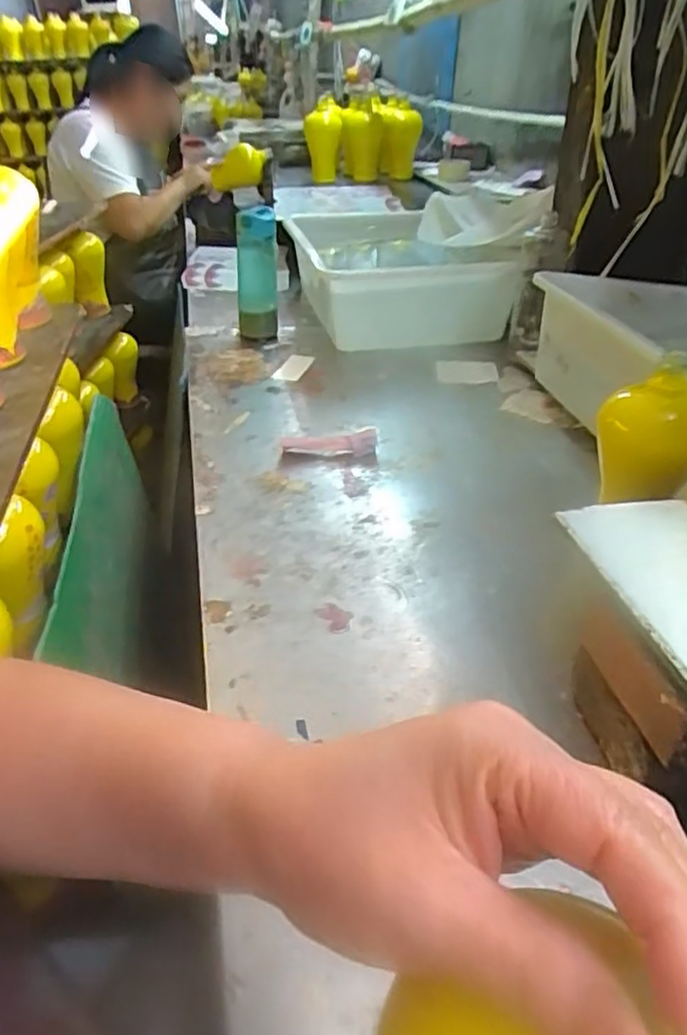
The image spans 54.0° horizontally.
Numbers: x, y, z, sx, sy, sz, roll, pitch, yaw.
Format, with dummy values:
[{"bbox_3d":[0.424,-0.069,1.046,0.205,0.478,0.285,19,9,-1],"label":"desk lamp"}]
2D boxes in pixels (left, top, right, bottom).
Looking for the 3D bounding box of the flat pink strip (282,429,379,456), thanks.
[{"bbox_3d":[-0.020,-0.101,0.902,0.126,0.016,0.041,-2,35,-2],"label":"flat pink strip"}]

